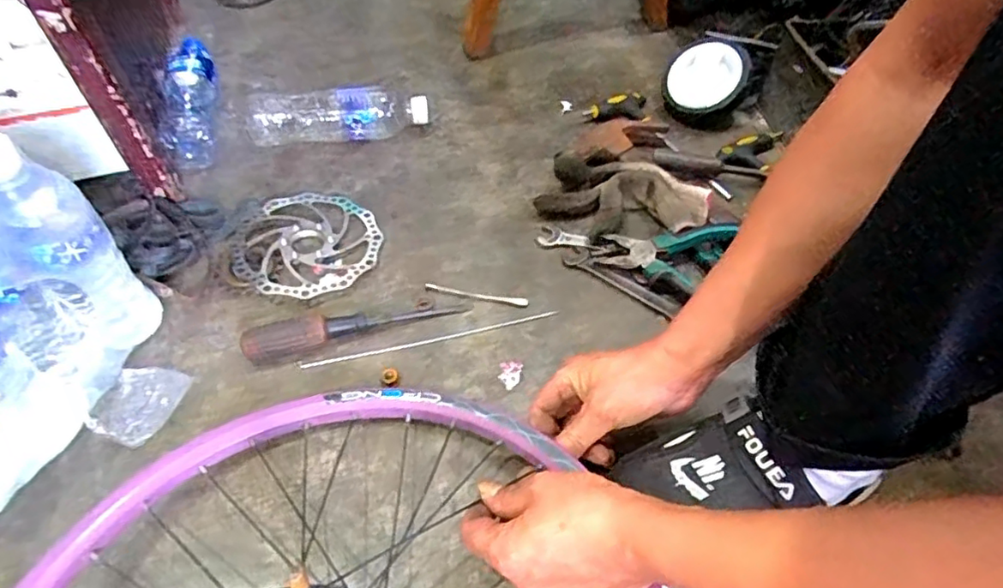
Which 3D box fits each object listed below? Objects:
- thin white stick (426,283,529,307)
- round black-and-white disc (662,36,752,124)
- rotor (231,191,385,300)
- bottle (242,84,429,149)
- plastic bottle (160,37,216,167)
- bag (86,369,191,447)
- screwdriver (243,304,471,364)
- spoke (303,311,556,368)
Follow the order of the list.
[{"bbox_3d":[-0.025,-0.001,0.610,0.106,0.004,0.009,11,53,7],"label":"thin white stick"},{"bbox_3d":[0.257,-0.274,0.765,0.106,0.024,0.097,-36,71,16],"label":"round black-and-white disc"},{"bbox_3d":[-0.208,-0.057,0.644,0.150,0.009,0.152,-16,53,-18],"label":"rotor"},{"bbox_3d":[-0.203,-0.222,0.748,0.219,0.060,0.053,-5,53,-5],"label":"bottle"},{"bbox_3d":[-0.393,-0.245,0.763,0.057,0.058,0.213,-10,54,-9],"label":"plastic bottle"},{"bbox_3d":[-0.315,0.095,0.524,0.074,0.020,0.070,16,54,11],"label":"bag"},{"bbox_3d":[-0.136,0.025,0.571,0.205,0.033,0.026,-16,55,-13],"label":"screwdriver"},{"bbox_3d":[-0.067,0.044,0.582,0.248,0.004,0.010,-11,54,-9],"label":"spoke"}]

